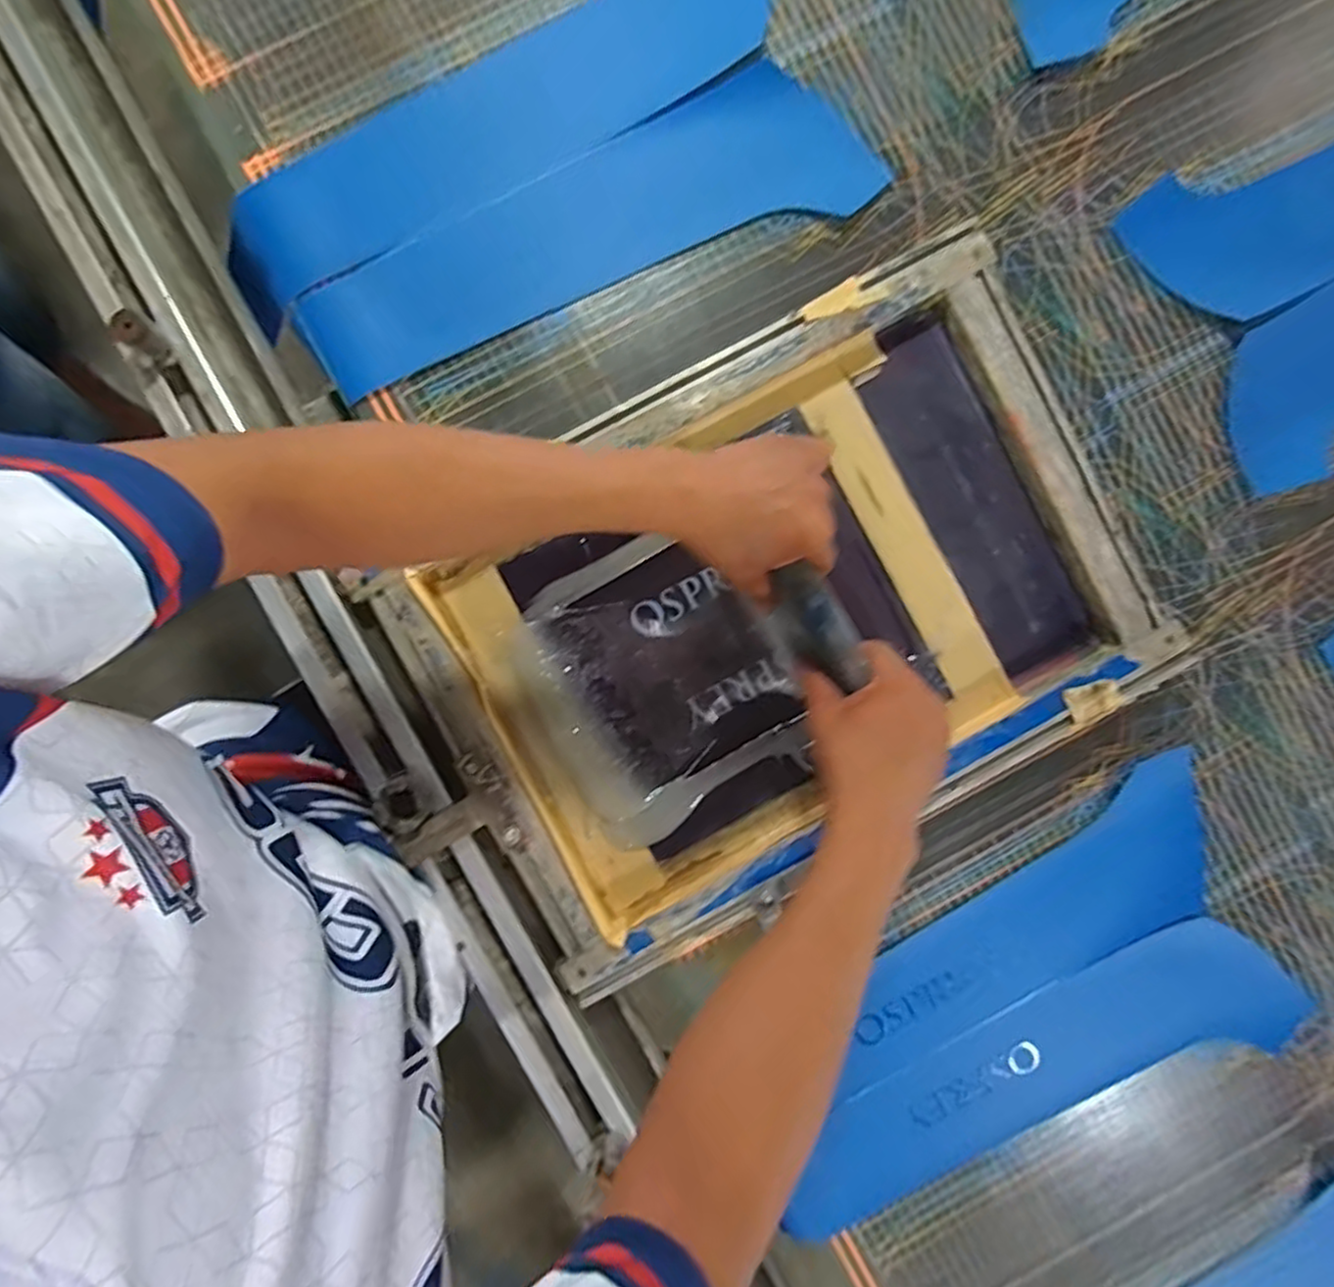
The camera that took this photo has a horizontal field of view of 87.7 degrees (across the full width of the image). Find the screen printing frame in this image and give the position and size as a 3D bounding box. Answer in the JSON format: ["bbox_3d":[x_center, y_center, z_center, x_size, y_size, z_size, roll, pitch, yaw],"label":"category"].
[{"bbox_3d":[0.092,-0.028,0.547,0.562,0.032,0.379,-28,93,-2],"label":"screen printing frame"}]

